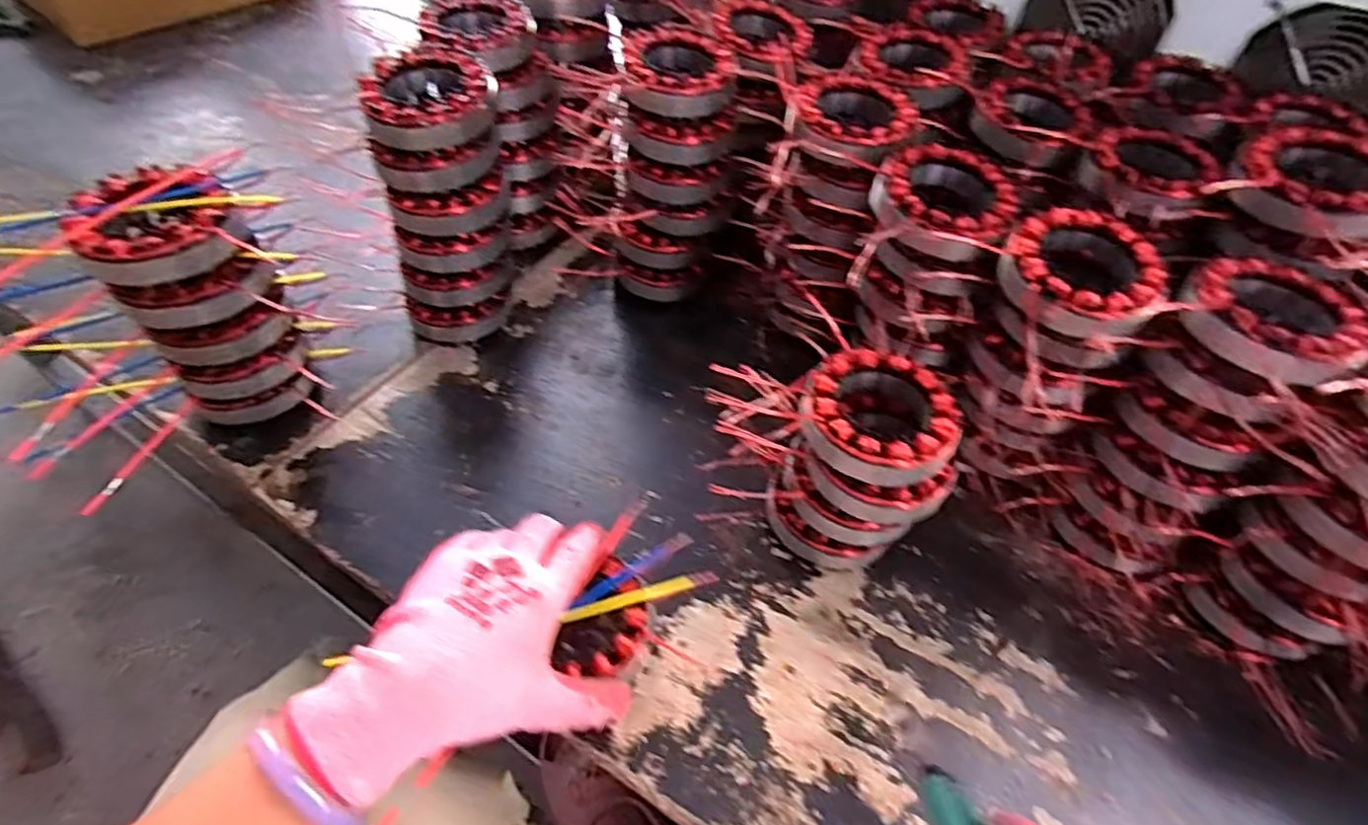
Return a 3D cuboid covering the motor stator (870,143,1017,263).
[{"bbox_3d":[0.163,-0.133,0.429,0.083,0.031,0.086,7,52,2],"label":"motor stator"}]

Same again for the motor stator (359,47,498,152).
[{"bbox_3d":[-0.171,-0.214,0.462,0.083,0.036,0.083,-7,53,-9],"label":"motor stator"}]

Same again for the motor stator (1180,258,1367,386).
[{"bbox_3d":[0.324,-0.051,0.370,0.085,0.021,0.087,-23,56,-19],"label":"motor stator"}]

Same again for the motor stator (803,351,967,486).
[{"bbox_3d":[0.116,0.004,0.397,0.086,0.031,0.082,30,56,19],"label":"motor stator"}]

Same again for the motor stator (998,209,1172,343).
[{"bbox_3d":[0.235,-0.082,0.396,0.085,0.024,0.087,39,59,24],"label":"motor stator"}]

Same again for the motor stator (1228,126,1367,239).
[{"bbox_3d":[0.386,-0.139,0.408,0.084,0.027,0.087,-34,61,-26],"label":"motor stator"}]

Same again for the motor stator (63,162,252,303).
[{"bbox_3d":[-0.313,-0.109,0.408,0.082,0.045,0.088,-29,59,-23],"label":"motor stator"}]

